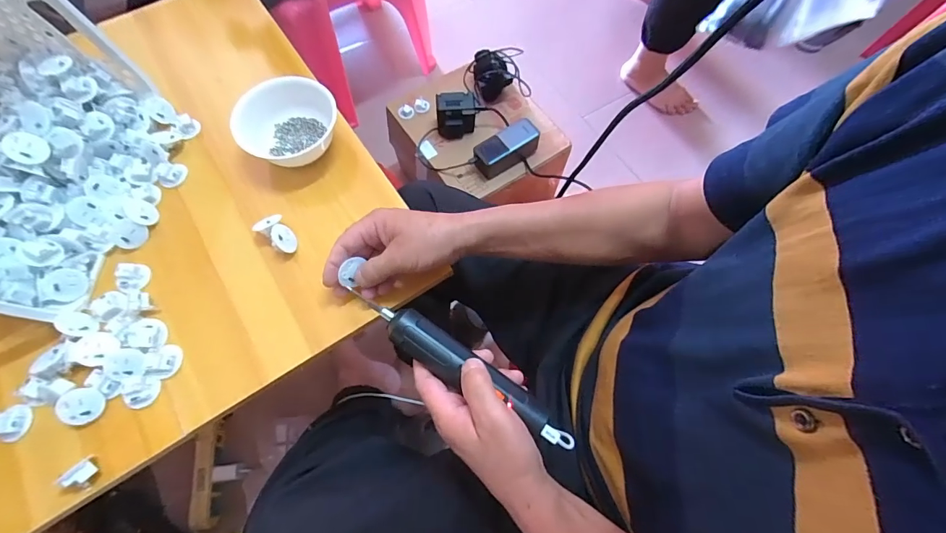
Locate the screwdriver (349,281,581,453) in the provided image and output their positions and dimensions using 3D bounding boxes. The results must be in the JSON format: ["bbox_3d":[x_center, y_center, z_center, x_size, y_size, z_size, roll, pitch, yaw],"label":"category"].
[{"bbox_3d":[-0.010,0.091,0.371,0.229,0.027,0.033,32,70,6],"label":"screwdriver"}]

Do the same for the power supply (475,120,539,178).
[{"bbox_3d":[0.065,-0.233,0.808,0.132,0.057,0.055,-28,71,-12],"label":"power supply"}]

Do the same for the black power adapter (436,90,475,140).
[{"bbox_3d":[-0.035,-0.303,0.823,0.077,0.077,0.051,3,68,0],"label":"black power adapter"}]

